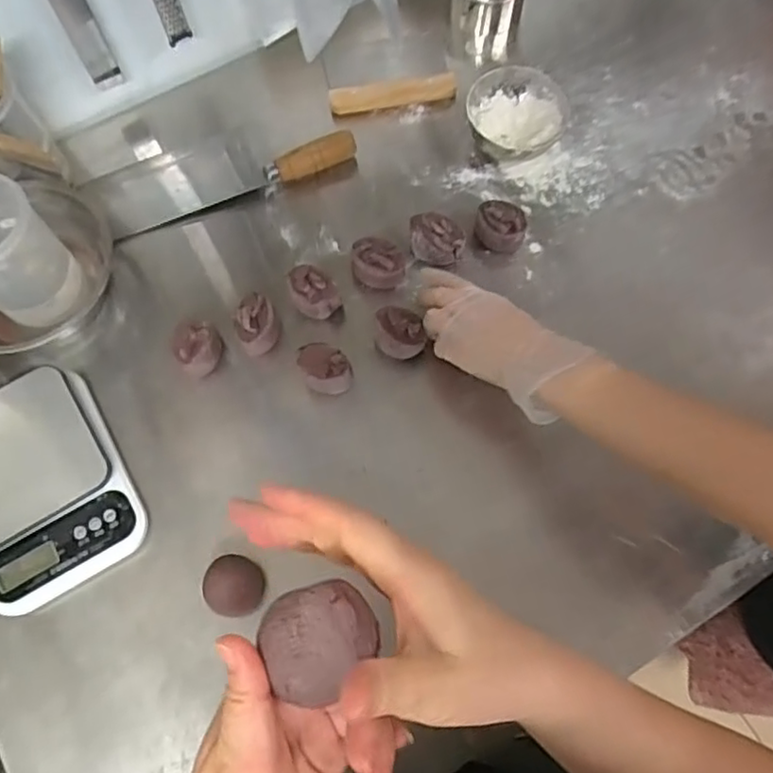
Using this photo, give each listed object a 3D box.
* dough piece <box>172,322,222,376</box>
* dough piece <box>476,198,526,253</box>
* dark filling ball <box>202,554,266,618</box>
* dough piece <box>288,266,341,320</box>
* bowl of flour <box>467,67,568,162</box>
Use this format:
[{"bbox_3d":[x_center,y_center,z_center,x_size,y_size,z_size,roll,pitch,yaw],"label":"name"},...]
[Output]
[{"bbox_3d":[-0.186,-0.034,0.630,0.038,0.055,0.049,-8,70,-1],"label":"dough piece"},{"bbox_3d":[0.119,-0.166,0.665,0.052,0.049,0.035,15,71,7],"label":"dough piece"},{"bbox_3d":[-0.134,0.177,0.558,0.045,0.044,0.050,-6,70,-1],"label":"dark filling ball"},{"bbox_3d":[-0.073,-0.093,0.646,0.046,0.047,0.052,-19,71,-5],"label":"dough piece"},{"bbox_3d":[0.145,-0.302,0.701,0.108,0.065,0.088,-3,70,0],"label":"bowl of flour"}]

